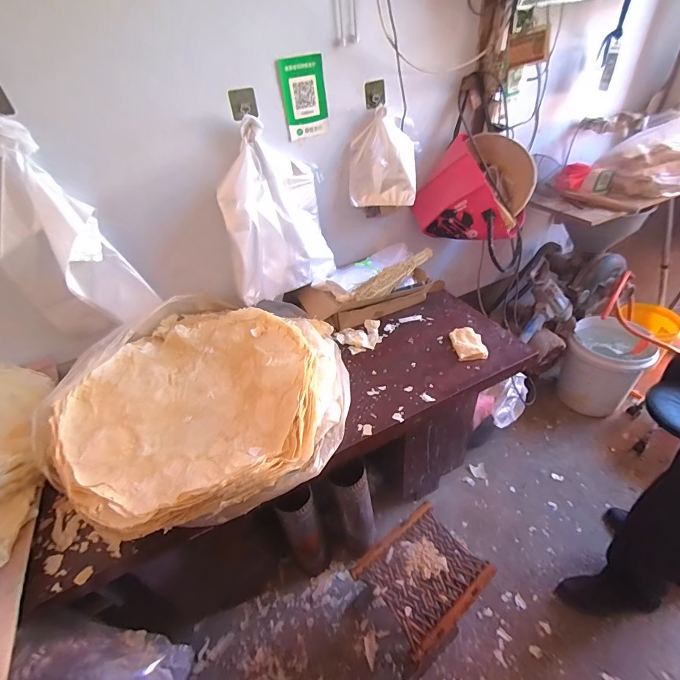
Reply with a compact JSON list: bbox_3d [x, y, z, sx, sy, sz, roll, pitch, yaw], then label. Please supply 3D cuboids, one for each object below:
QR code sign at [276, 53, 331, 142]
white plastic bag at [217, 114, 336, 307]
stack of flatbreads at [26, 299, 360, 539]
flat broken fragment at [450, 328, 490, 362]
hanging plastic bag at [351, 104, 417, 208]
[{"bbox_3d":[-0.091,-0.626,0.941,0.119,0.169,0.007,-24,42,-20],"label":"QR code sign"},{"bbox_3d":[-0.180,-0.342,1.014,0.277,0.420,0.159,-11,39,-5],"label":"white plastic bag"},{"bbox_3d":[-0.306,0.104,0.851,0.616,0.145,0.626,-6,39,1],"label":"stack of flatbreads"},{"bbox_3d":[0.353,0.009,1.001,0.081,0.020,0.121,-7,39,0],"label":"flat broken fragment"},{"bbox_3d":[0.127,-0.533,1.083,0.194,0.240,0.076,-3,39,5],"label":"hanging plastic bag"}]

